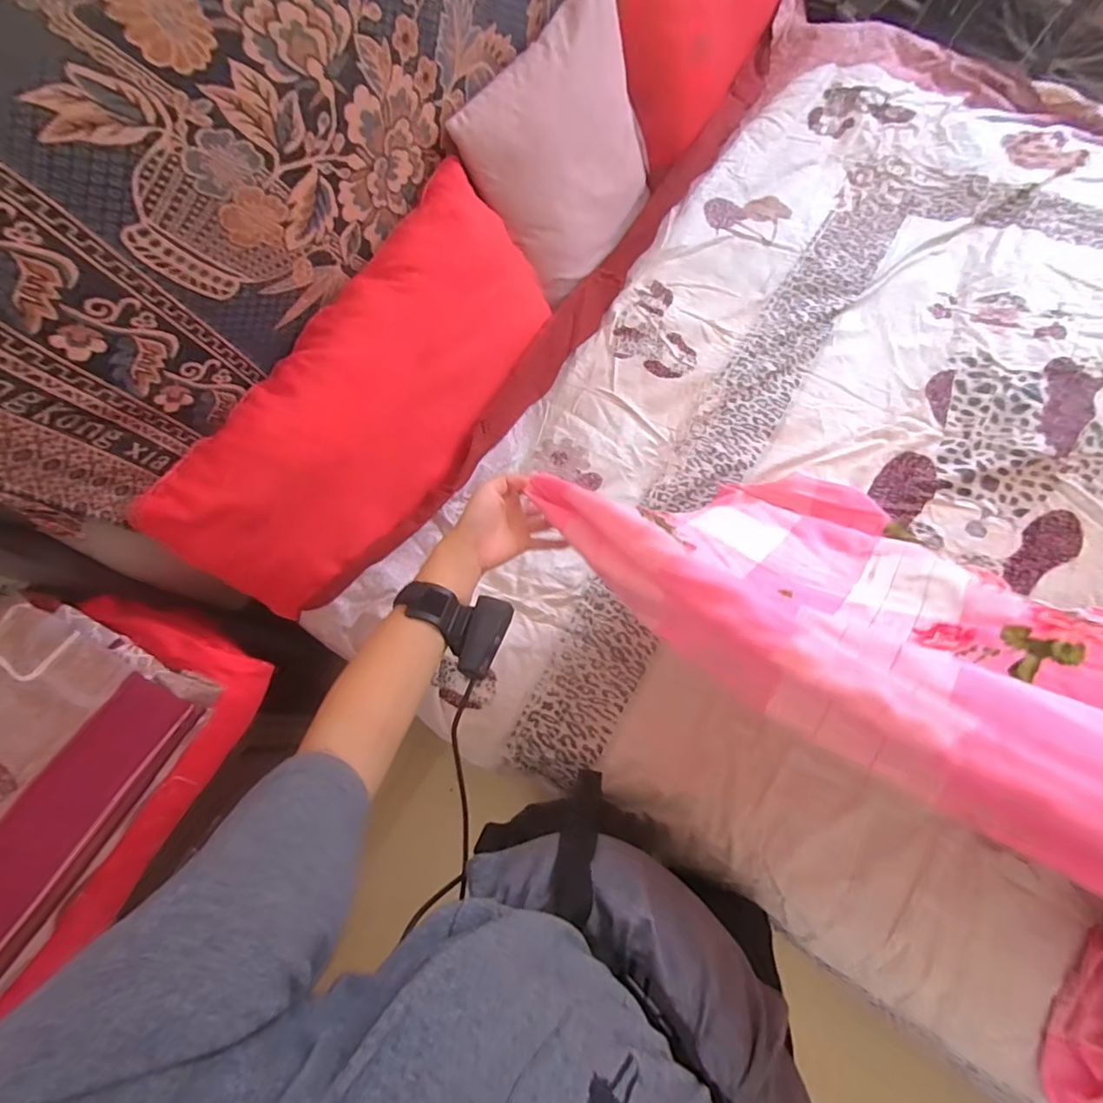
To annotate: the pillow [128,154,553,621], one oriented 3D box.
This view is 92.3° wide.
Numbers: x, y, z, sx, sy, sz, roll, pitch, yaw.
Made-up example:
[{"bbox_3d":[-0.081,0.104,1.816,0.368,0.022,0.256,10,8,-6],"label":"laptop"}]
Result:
[{"bbox_3d":[-0.239,-0.245,0.820,0.160,0.298,0.717,8,65,32],"label":"pillow"}]

